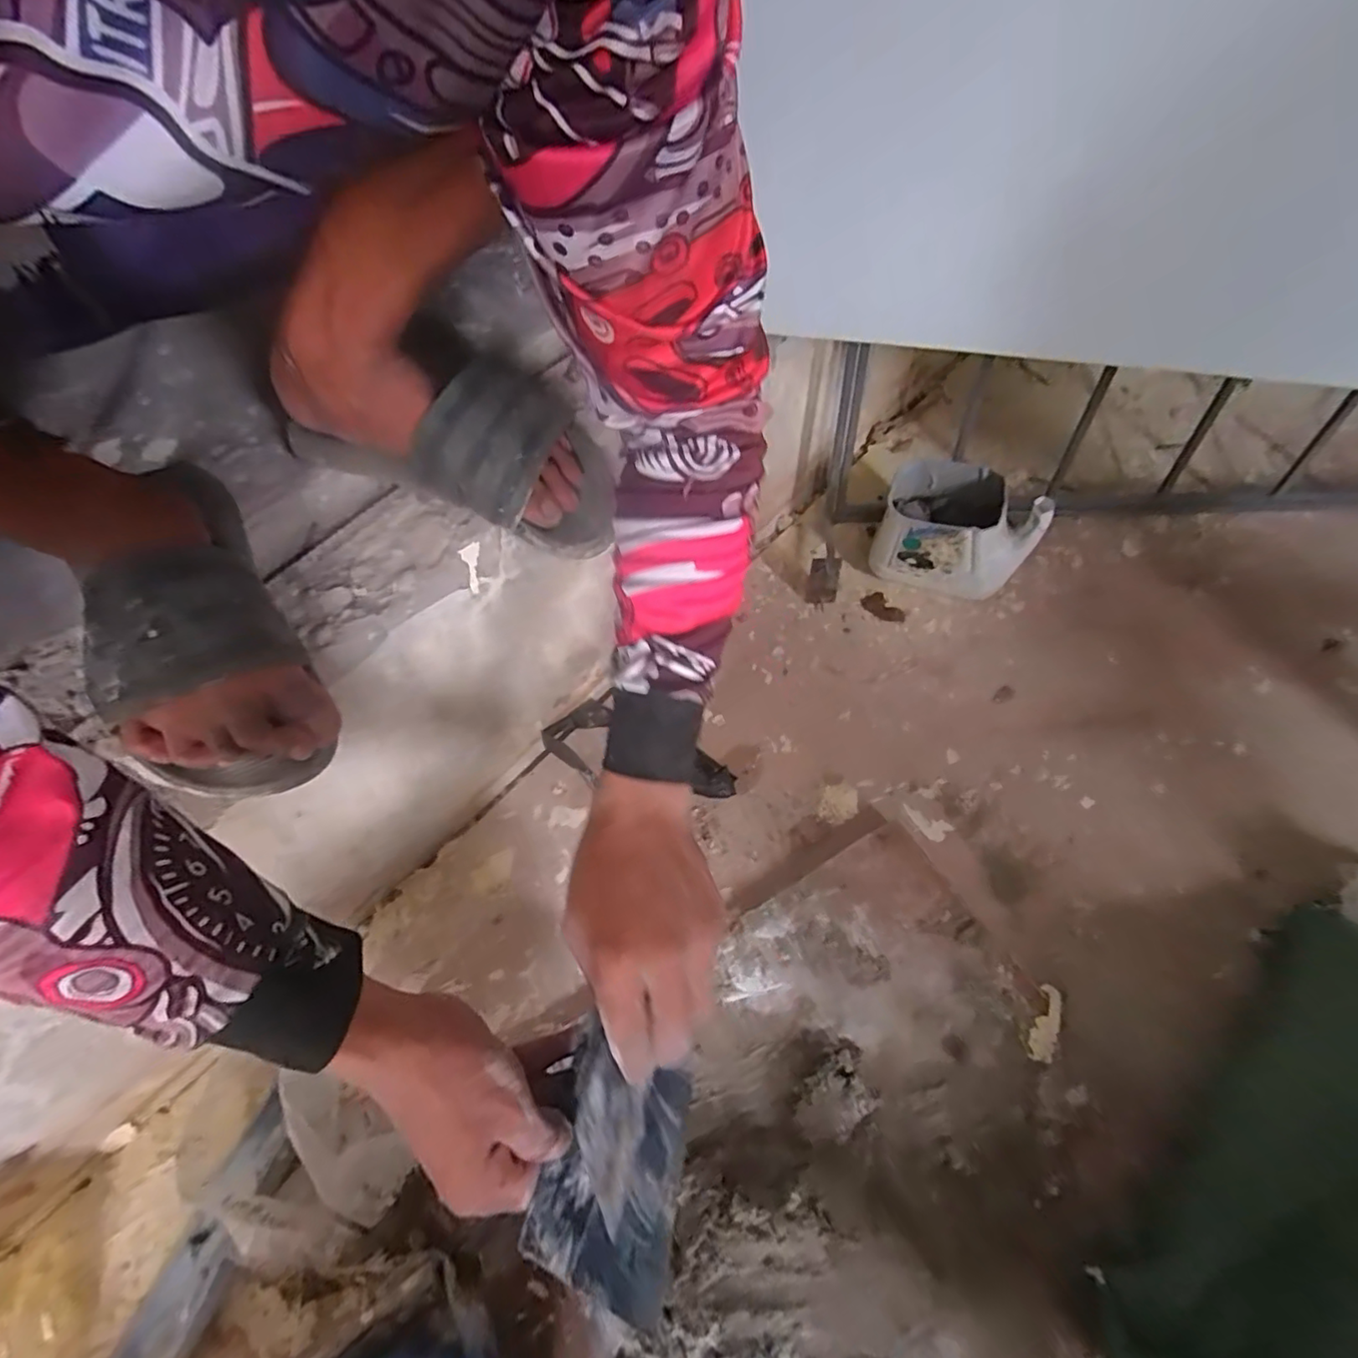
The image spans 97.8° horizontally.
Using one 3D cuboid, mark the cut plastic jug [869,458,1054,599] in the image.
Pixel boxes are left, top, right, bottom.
[{"bbox_3d":[0.320,-0.169,0.697,0.159,0.125,0.110,18,59,11],"label":"cut plastic jug"}]

